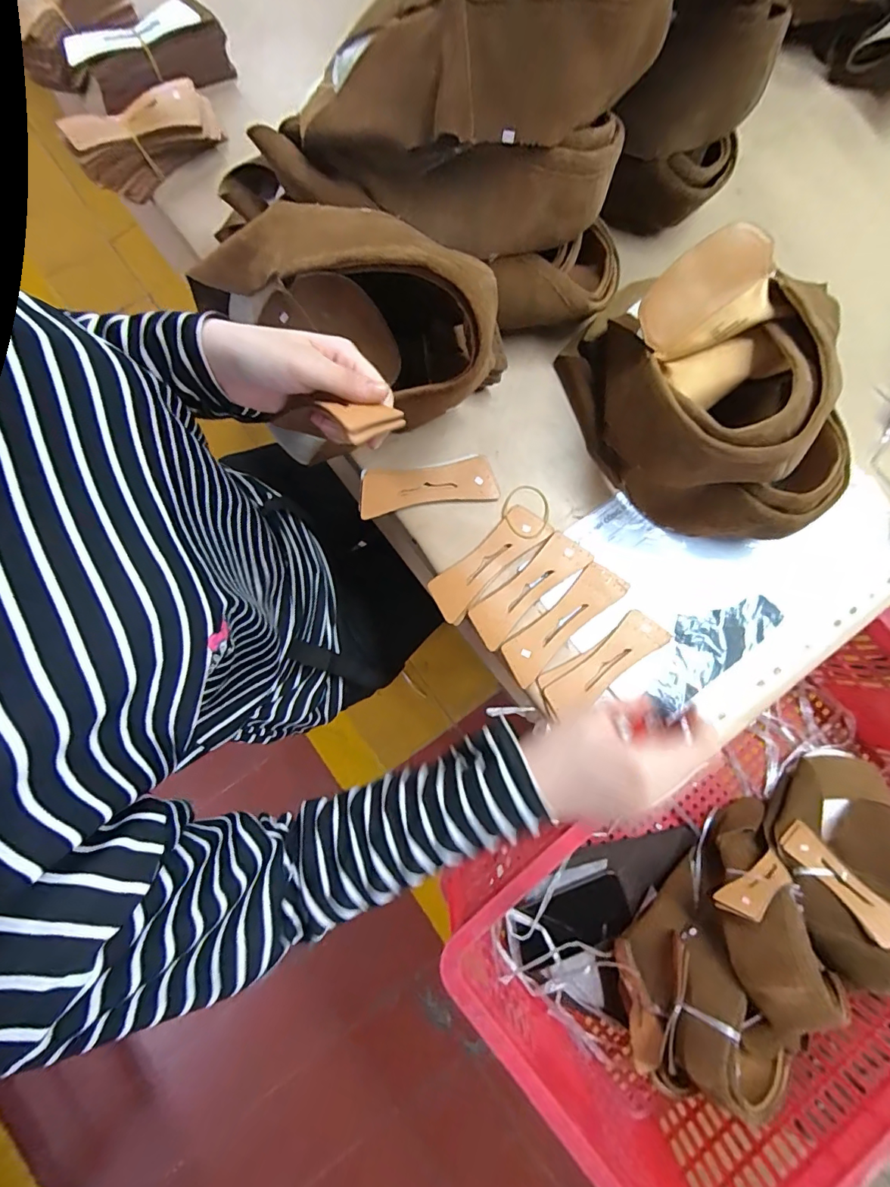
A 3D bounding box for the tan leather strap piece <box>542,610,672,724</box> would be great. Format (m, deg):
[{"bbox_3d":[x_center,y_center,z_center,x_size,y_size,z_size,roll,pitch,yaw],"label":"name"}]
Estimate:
[{"bbox_3d":[0.144,0.064,0.437,0.128,0.006,0.040,-36,77,-8],"label":"tan leather strap piece"}]

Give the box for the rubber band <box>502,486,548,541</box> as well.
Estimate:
[{"bbox_3d":[0.077,-0.078,0.460,0.044,0.006,0.051,20,83,1],"label":"rubber band"}]

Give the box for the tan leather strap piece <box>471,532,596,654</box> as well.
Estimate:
[{"bbox_3d":[0.077,-0.004,0.448,0.126,0.004,0.040,-43,85,-5],"label":"tan leather strap piece"}]

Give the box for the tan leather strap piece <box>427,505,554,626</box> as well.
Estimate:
[{"bbox_3d":[0.040,-0.030,0.455,0.127,0.007,0.043,-43,85,-5],"label":"tan leather strap piece"}]

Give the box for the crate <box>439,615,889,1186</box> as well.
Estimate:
[{"bbox_3d":[0.342,0.336,0.571,0.595,0.192,0.403,-39,85,-5],"label":"crate"}]

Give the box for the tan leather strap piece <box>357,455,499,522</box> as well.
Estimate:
[{"bbox_3d":[-0.017,-0.102,0.463,0.129,0.006,0.044,-10,84,-2],"label":"tan leather strap piece"}]

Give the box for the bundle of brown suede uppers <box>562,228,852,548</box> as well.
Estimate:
[{"bbox_3d":[0.231,-0.173,0.406,0.175,0.136,0.256,-25,83,-4],"label":"bundle of brown suede uppers"}]

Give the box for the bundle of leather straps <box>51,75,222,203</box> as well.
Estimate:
[{"bbox_3d":[-0.280,-0.431,0.461,0.132,0.062,0.025,-33,85,-4],"label":"bundle of leather straps"}]

